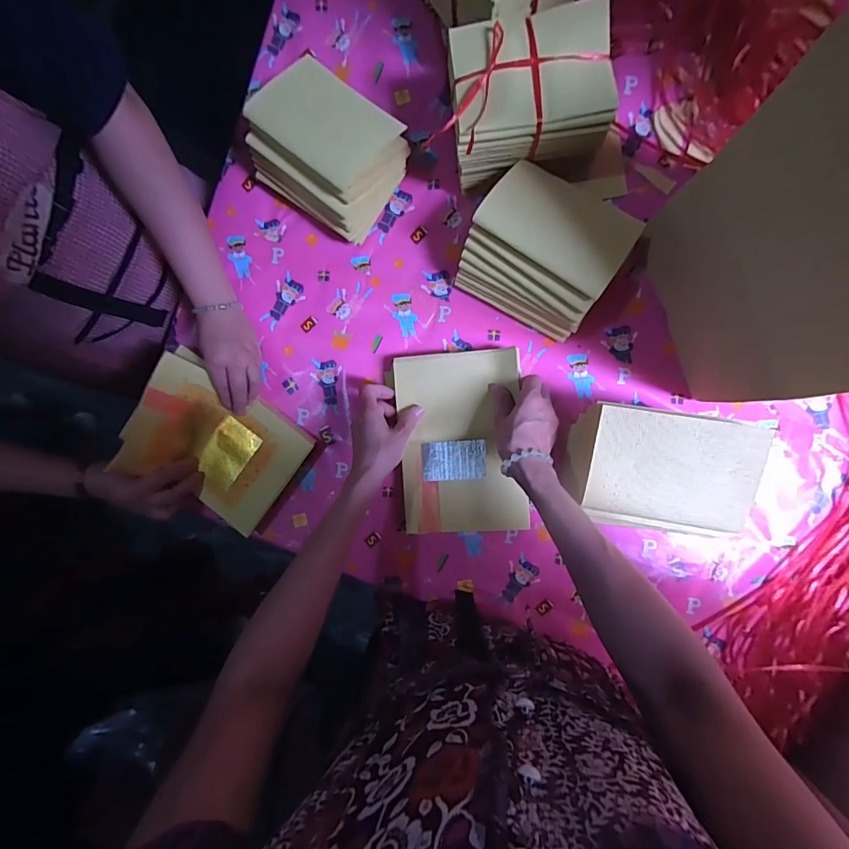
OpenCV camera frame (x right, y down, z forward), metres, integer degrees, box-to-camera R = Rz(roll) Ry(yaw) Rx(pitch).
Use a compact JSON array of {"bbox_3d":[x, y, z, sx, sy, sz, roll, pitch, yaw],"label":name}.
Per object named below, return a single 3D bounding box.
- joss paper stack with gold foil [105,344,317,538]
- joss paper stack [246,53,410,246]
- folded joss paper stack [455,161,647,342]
[{"bbox_3d":[-0.277,0.029,0.556,0.205,0.109,0.157,35,95,3],"label":"joss paper stack with gold foil"},{"bbox_3d":[-0.119,-0.335,0.533,0.158,0.098,0.137,37,95,3],"label":"joss paper stack"},{"bbox_3d":[0.143,-0.208,0.510,0.167,0.110,0.149,30,95,3],"label":"folded joss paper stack"}]

